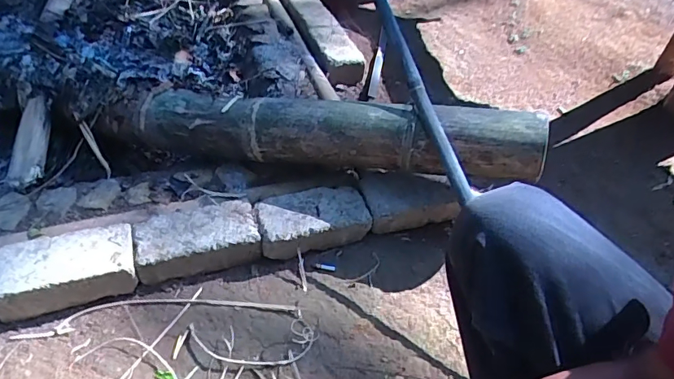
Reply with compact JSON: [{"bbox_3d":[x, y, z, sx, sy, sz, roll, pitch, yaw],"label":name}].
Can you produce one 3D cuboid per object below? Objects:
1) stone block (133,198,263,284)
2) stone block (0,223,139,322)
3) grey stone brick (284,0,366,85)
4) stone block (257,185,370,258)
[{"bbox_3d":[-0.248,0.091,0.856,0.206,0.075,0.120,-12,48,-14],"label":"stone block"},{"bbox_3d":[-0.446,0.132,0.793,0.208,0.077,0.118,-13,48,-15],"label":"stone block"},{"bbox_3d":[-0.048,-0.477,1.417,0.132,0.067,0.491,-12,48,-14],"label":"grey stone brick"},{"bbox_3d":[-0.048,0.060,0.907,0.204,0.077,0.108,-12,48,-15],"label":"stone block"}]

